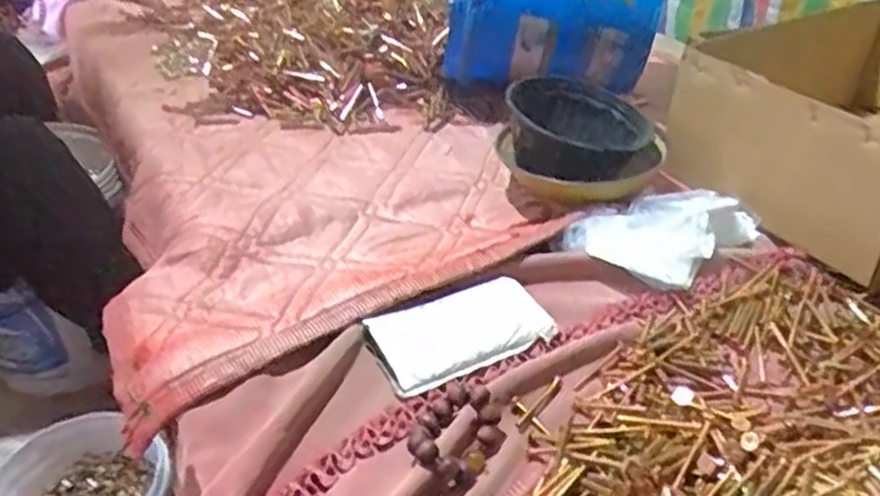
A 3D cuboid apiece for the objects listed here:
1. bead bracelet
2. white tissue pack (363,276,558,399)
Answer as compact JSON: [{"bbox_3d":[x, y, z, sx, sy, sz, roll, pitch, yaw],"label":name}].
[{"bbox_3d":[0.012,0.138,0.566,0.068,0.024,0.090,22,43,27],"label":"bead bracelet"},{"bbox_3d":[0.020,0.073,0.662,0.161,0.017,0.080,-19,41,-22],"label":"white tissue pack"}]

